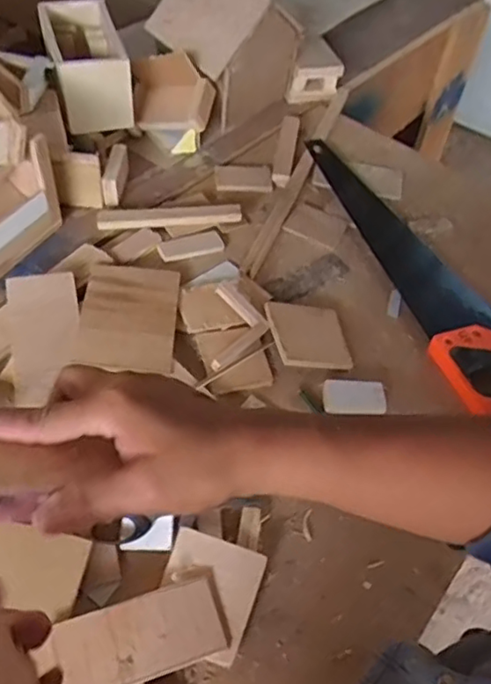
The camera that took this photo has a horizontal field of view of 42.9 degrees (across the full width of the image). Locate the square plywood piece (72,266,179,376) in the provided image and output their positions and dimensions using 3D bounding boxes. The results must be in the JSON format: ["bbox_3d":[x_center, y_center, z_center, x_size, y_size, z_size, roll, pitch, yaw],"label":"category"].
[{"bbox_3d":[-0.125,-0.030,0.676,0.098,0.005,0.149,6,47,-8],"label":"square plywood piece"}]

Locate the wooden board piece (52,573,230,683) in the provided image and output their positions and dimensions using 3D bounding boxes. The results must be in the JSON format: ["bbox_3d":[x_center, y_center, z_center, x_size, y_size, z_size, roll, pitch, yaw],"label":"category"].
[{"bbox_3d":[-0.078,0.224,0.473,0.124,0.004,0.056,-12,64,-20],"label":"wooden board piece"}]

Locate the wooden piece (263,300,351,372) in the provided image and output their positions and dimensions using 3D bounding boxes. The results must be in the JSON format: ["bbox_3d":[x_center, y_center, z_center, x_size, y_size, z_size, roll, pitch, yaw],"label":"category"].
[{"bbox_3d":[0.070,-0.007,0.680,0.086,0.014,0.079,7,58,-21],"label":"wooden piece"}]

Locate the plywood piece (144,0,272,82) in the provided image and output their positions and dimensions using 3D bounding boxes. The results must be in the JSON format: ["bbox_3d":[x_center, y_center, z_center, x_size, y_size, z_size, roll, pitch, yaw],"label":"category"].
[{"bbox_3d":[-0.054,-0.453,0.864,0.152,0.125,0.012,44,16,20],"label":"plywood piece"}]

